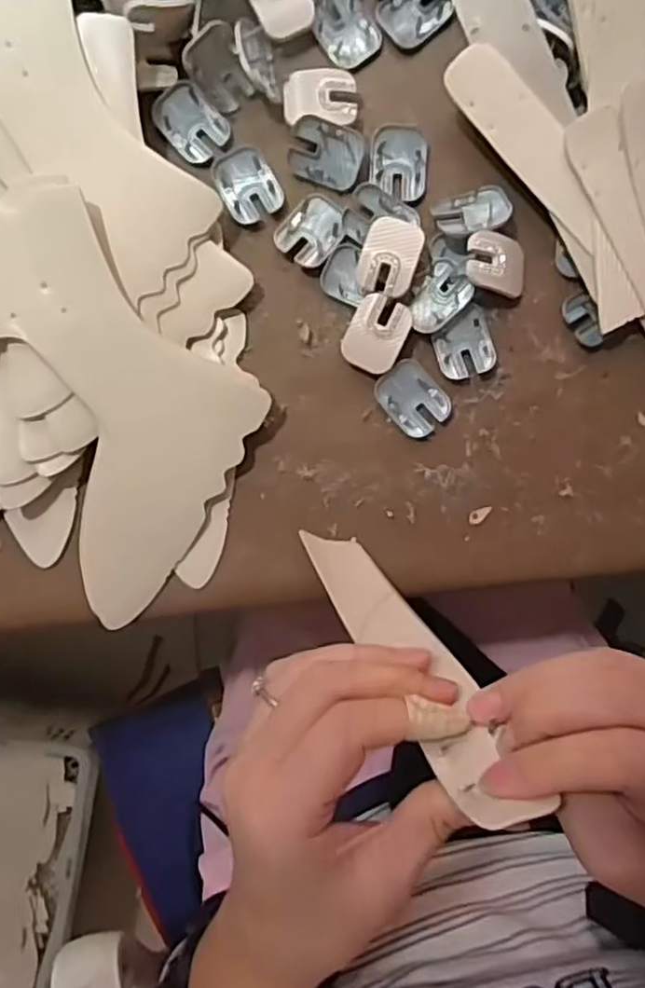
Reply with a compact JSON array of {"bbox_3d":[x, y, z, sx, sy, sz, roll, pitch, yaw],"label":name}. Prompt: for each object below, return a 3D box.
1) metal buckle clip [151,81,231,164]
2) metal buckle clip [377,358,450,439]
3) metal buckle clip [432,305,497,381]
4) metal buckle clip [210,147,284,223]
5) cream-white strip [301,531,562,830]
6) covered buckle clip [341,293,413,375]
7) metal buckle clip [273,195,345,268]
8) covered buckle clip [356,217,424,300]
[{"bbox_3d":[-0.072,-0.202,0.367,0.038,0.008,0.029,43,90,-1],"label":"metal buckle clip"},{"bbox_3d":[0.050,-0.052,0.369,0.030,0.005,0.040,-43,91,0],"label":"metal buckle clip"},{"bbox_3d":[0.078,-0.081,0.369,0.031,0.004,0.035,-16,91,-1],"label":"metal buckle clip"},{"bbox_3d":[-0.040,-0.169,0.368,0.030,0.004,0.038,-26,91,-1],"label":"metal buckle clip"},{"bbox_3d":[0.034,0.066,0.288,0.036,0.176,0.008,-11,120,-13],"label":"cream-white strip"},{"bbox_3d":[0.029,-0.085,0.365,0.029,0.011,0.038,28,90,-1],"label":"covered buckle clip"},{"bbox_3d":[-0.006,-0.143,0.366,0.031,0.004,0.037,37,90,-1],"label":"metal buckle clip"},{"bbox_3d":[0.036,-0.125,0.360,0.030,0.014,0.038,15,90,-1],"label":"covered buckle clip"}]

